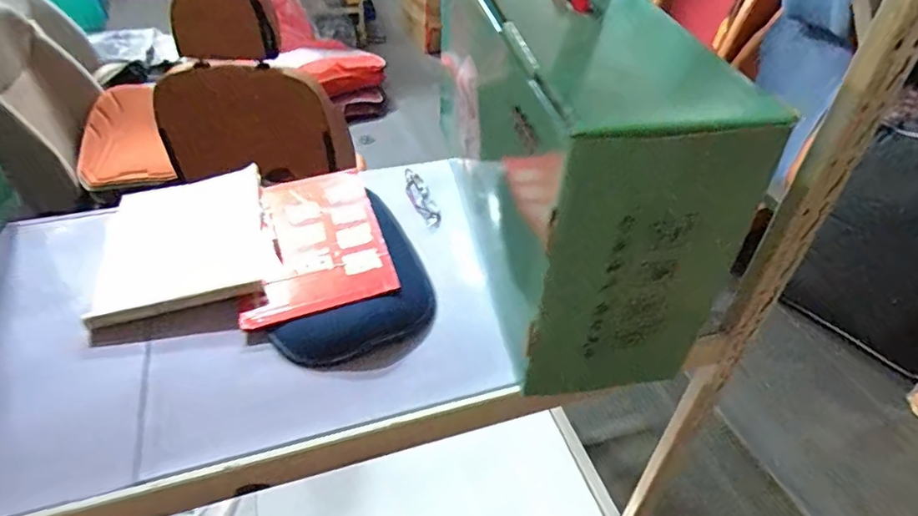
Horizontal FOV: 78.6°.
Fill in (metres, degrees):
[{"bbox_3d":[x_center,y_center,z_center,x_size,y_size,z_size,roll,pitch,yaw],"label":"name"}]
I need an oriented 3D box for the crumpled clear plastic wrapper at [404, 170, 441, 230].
[{"bbox_3d":[-0.061,-0.098,0.890,0.032,0.014,0.129,-12,44,-15],"label":"crumpled clear plastic wrapper"}]

